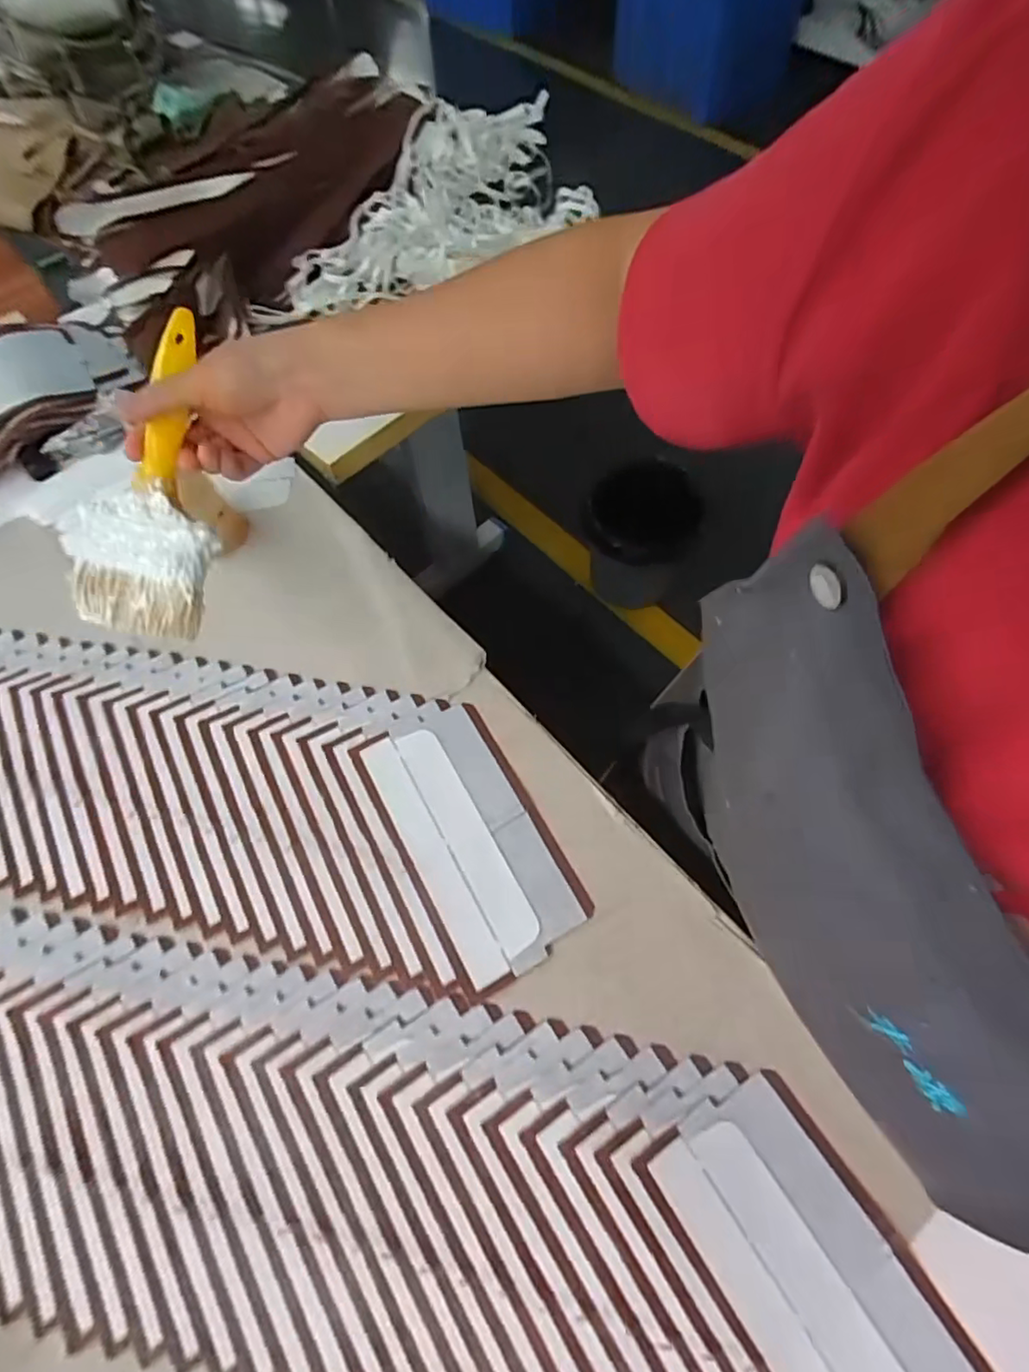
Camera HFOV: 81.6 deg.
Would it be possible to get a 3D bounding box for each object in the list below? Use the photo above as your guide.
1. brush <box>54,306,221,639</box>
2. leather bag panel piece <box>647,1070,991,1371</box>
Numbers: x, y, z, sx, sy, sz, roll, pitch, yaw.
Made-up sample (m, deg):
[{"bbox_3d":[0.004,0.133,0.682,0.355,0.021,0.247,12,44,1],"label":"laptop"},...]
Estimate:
[{"bbox_3d":[-0.227,-0.130,0.376,0.080,0.035,0.191,8,91,6],"label":"brush"},{"bbox_3d":[0.207,0.397,0.395,0.111,0.004,0.229,-32,67,-12],"label":"leather bag panel piece"}]

